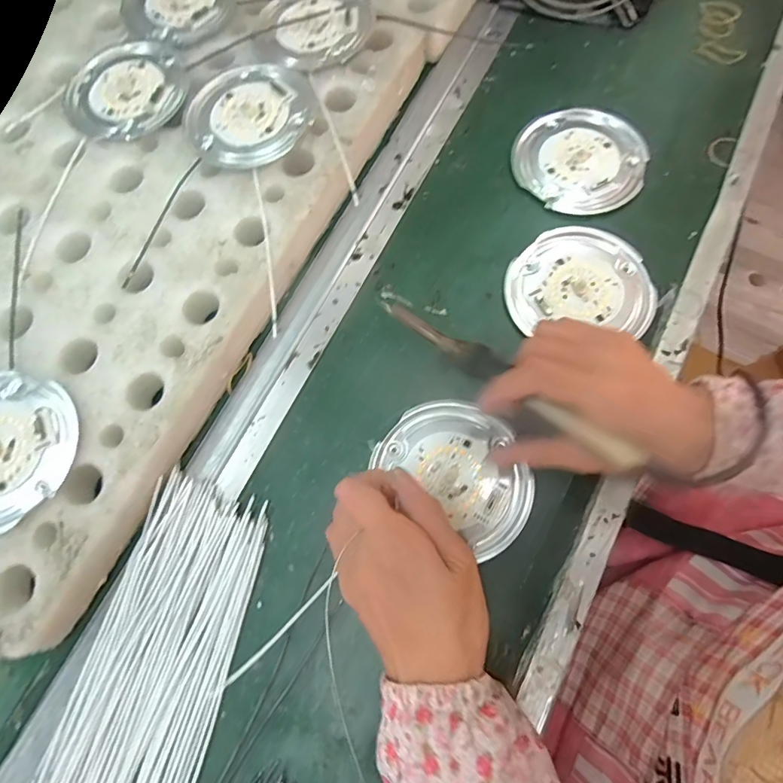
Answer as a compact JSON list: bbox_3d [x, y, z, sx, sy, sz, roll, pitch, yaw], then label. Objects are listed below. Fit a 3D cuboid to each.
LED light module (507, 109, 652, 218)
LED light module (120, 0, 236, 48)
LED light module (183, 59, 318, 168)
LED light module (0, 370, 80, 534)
[{"bbox_3d":[0.157,-0.193,0.373,0.099,0.014,0.103,-37,79,-9],"label":"LED light module"},{"bbox_3d":[-0.197,-0.353,0.402,0.105,0.018,0.098,11,76,2],"label":"LED light module"},{"bbox_3d":[-0.114,-0.230,0.363,0.102,0.012,0.107,2,76,0],"label":"LED light module"},{"bbox_3d":[-0.261,0.037,0.296,0.103,0.013,0.103,-42,80,-10],"label":"LED light module"}]

